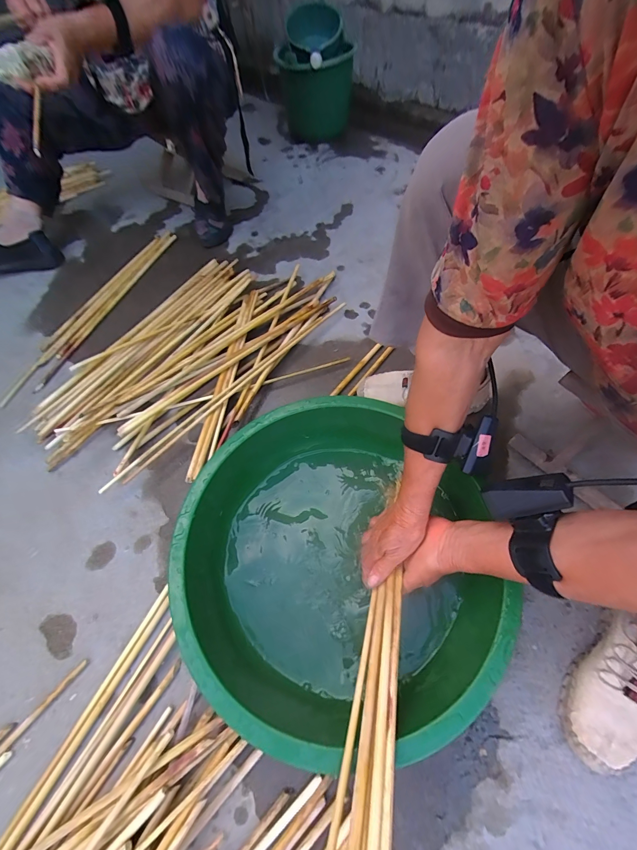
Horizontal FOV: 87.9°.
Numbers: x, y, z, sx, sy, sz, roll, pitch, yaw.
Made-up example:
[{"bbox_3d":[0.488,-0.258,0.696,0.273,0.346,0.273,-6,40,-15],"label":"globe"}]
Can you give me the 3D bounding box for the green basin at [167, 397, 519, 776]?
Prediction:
[{"bbox_3d":[0.018,0.167,0.458,0.386,0.117,0.400,0,62,4],"label":"green basin"}]

